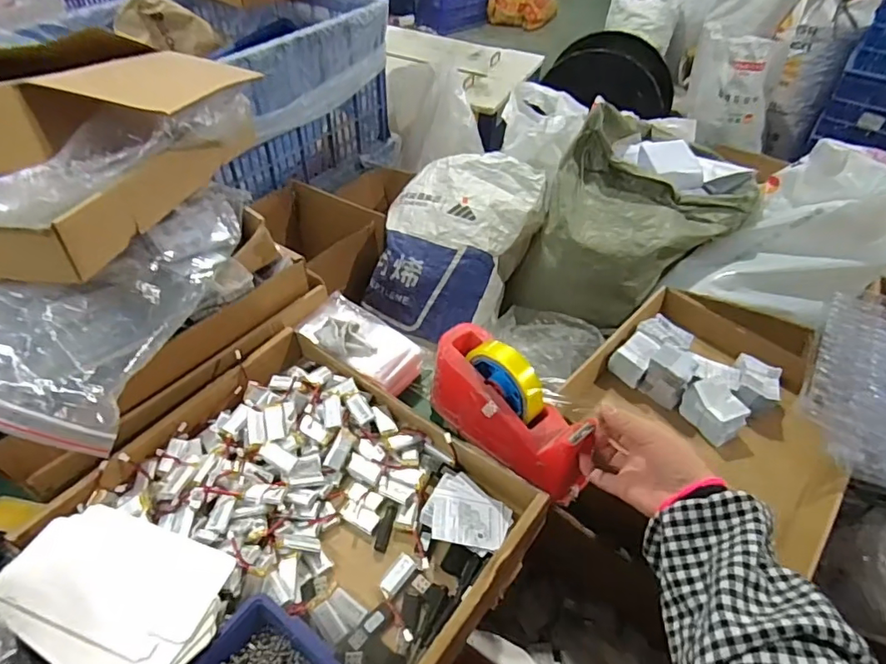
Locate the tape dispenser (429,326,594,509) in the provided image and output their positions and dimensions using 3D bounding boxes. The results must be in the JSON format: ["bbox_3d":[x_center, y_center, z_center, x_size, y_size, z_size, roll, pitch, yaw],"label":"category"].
[{"bbox_3d":[0.070,0.082,0.565,0.066,0.105,0.201,-33,55,-28],"label":"tape dispenser"}]

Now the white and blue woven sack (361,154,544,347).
[{"bbox_3d":[0.016,-0.223,1.349,0.365,0.313,0.368,19,49,16],"label":"white and blue woven sack"}]

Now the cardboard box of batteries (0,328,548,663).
[{"bbox_3d":[-0.145,0.186,0.497,0.375,0.085,0.350,28,52,23],"label":"cardboard box of batteries"}]

